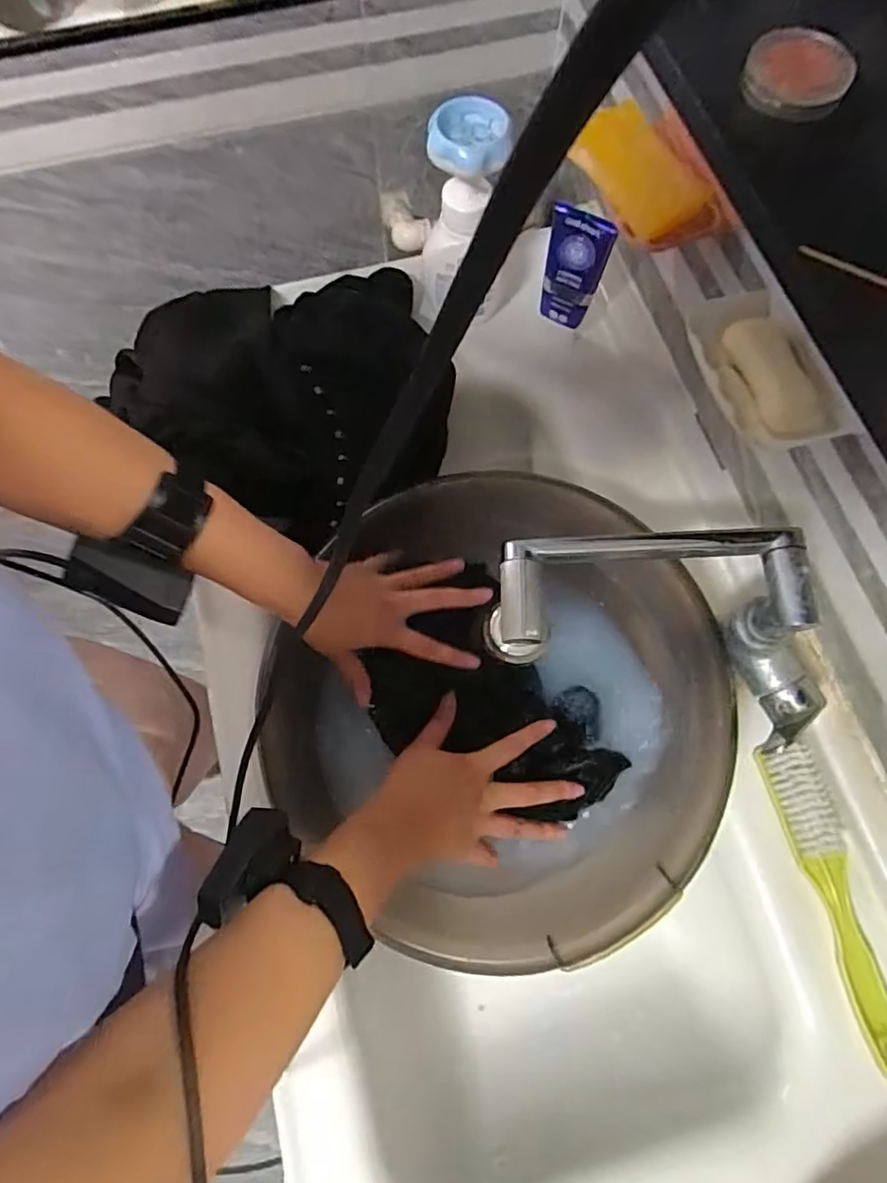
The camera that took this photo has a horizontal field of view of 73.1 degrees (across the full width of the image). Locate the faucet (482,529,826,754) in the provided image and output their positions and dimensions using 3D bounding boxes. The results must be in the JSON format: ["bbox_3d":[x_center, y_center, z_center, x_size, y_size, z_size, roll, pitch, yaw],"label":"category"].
[{"bbox_3d":[0.158,0.017,0.418,0.239,0.098,0.111,16,72,5],"label":"faucet"}]

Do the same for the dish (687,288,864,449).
[{"bbox_3d":[0.225,-0.154,0.430,0.073,0.027,0.127,-16,72,-5],"label":"dish"}]

